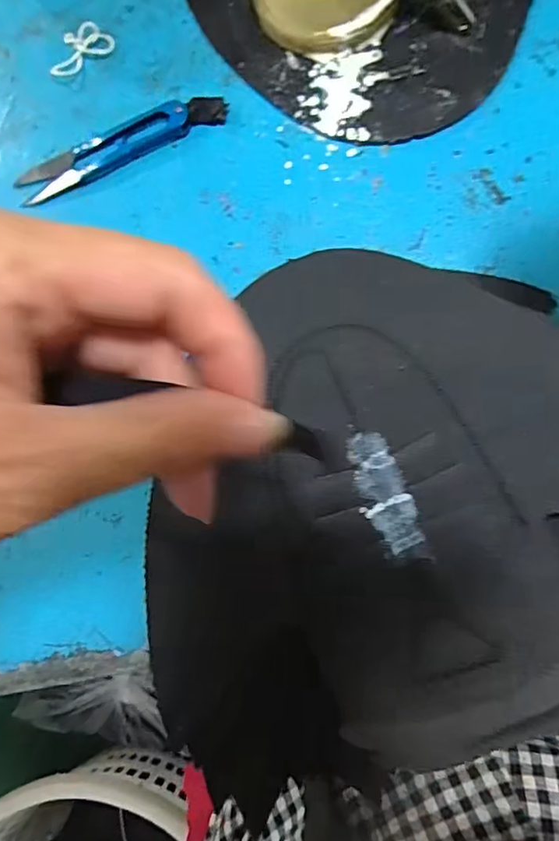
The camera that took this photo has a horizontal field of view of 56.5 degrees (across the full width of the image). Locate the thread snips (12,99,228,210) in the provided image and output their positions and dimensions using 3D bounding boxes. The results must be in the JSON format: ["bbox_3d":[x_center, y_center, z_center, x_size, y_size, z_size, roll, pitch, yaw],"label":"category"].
[{"bbox_3d":[-0.091,-0.157,0.293,0.123,0.011,0.026,-22,82,2],"label":"thread snips"}]

